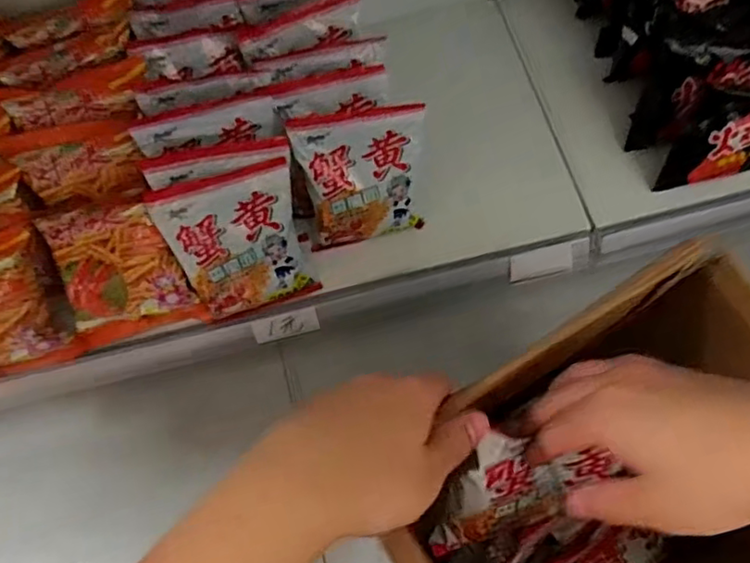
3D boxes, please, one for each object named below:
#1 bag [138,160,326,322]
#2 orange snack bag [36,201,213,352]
[{"bbox_3d":[-0.134,-0.039,0.618,0.128,0.147,0.040,-18,30,-6],"label":"bag"},{"bbox_3d":[-0.249,-0.008,0.616,0.131,0.038,0.143,-11,109,-2],"label":"orange snack bag"}]

